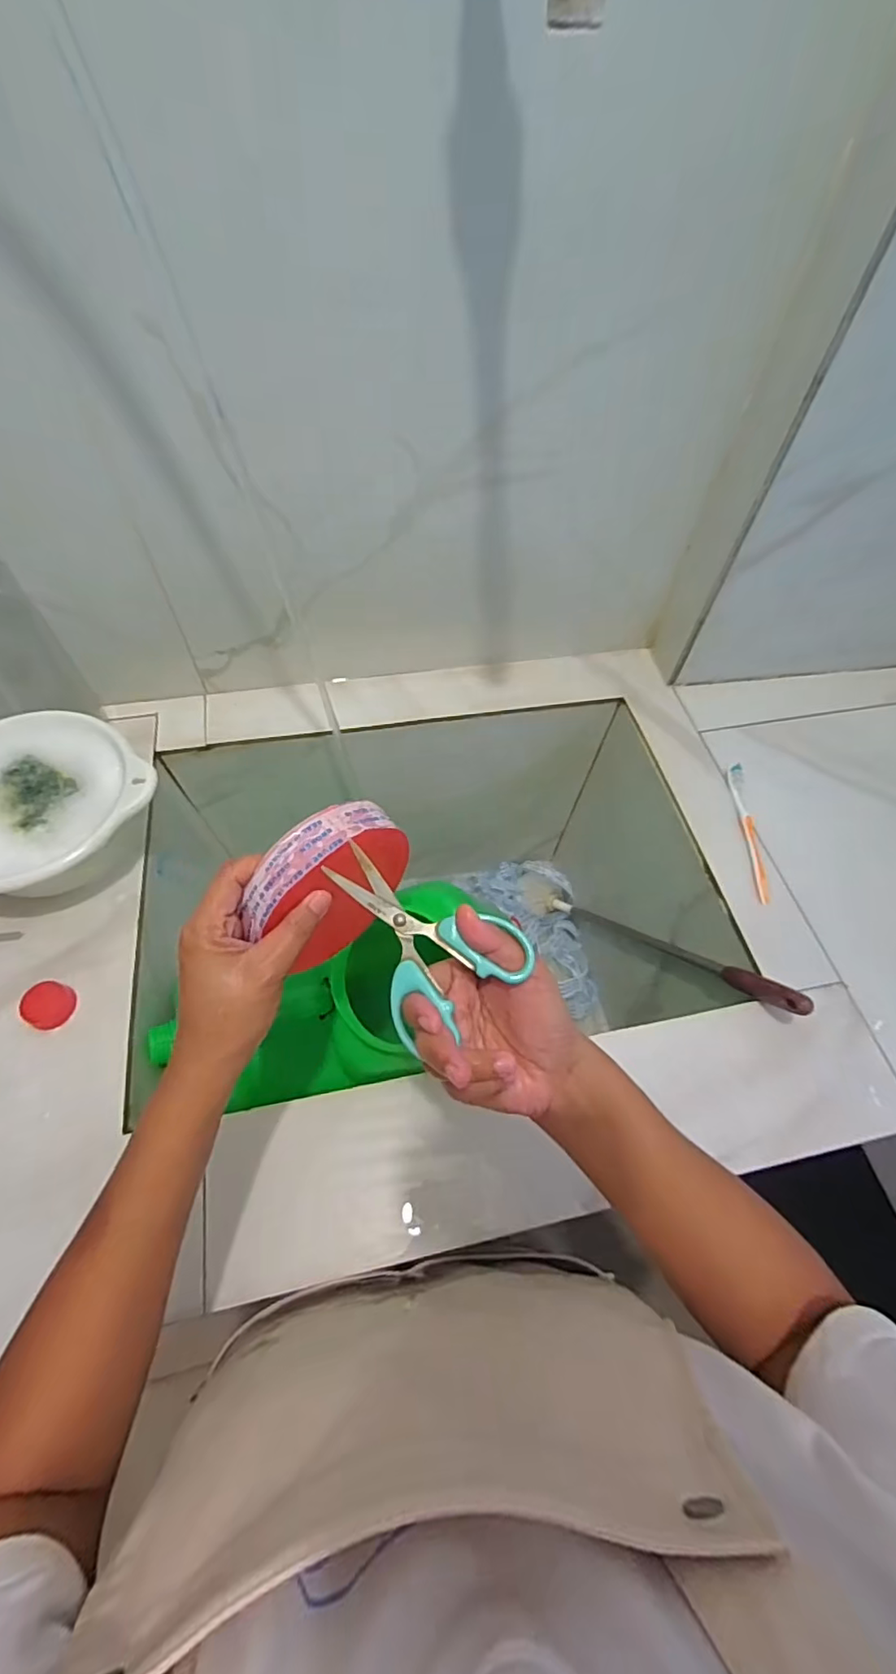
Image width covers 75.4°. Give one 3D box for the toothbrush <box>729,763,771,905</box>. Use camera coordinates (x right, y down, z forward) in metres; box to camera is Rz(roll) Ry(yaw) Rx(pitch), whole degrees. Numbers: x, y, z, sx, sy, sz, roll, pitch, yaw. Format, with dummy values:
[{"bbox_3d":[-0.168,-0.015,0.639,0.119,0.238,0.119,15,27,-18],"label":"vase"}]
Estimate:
[{"bbox_3d":[0.335,-0.010,0.642,0.015,0.011,0.174,3,58,0],"label":"toothbrush"}]

